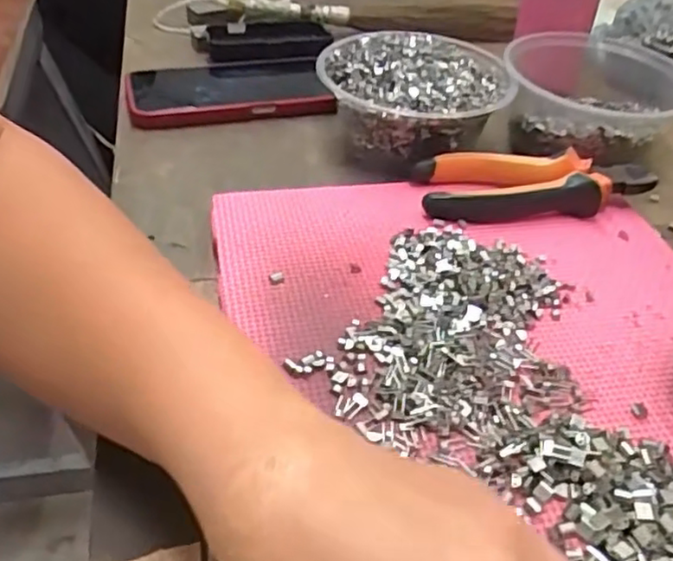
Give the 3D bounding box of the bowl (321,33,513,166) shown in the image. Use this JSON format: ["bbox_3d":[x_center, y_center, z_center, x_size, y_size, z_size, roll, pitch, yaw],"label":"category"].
[{"bbox_3d":[0.056,-0.129,0.469,0.133,0.059,0.104,-1,41,-6],"label":"bowl"}]

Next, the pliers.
[{"bbox_3d":[0.127,-0.063,0.420,0.148,0.022,0.050,-1,41,-6],"label":"pliers"}]

